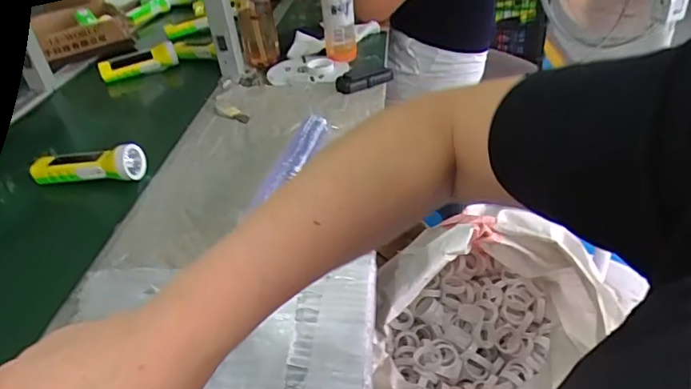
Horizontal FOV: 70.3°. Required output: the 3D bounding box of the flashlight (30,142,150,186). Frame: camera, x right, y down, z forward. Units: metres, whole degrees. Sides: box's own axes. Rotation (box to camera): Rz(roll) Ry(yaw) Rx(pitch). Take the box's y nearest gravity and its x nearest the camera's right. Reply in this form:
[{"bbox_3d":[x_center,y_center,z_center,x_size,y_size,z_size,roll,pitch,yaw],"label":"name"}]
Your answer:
[{"bbox_3d":[-0.345,-0.038,0.660,0.145,0.045,0.037,-5,36,5],"label":"flashlight"}]

